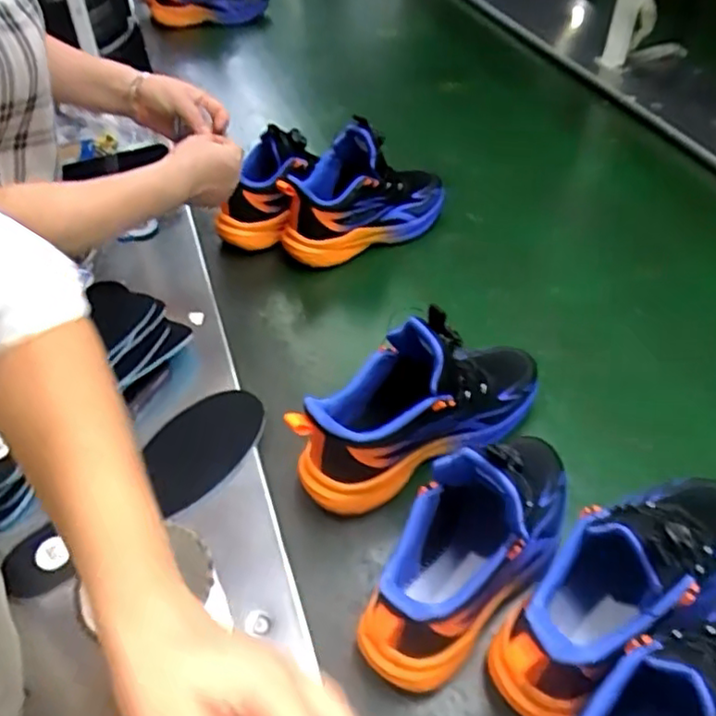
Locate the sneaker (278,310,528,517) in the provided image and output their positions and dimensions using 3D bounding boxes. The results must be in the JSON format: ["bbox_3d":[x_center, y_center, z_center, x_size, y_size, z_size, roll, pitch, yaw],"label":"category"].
[{"bbox_3d":[0.059,0.035,0.587,0.251,0.158,0.083,-27,52,-19],"label":"sneaker"}]

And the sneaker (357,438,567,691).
[{"bbox_3d":[0.094,0.125,0.478,0.095,0.131,0.230,20,53,21],"label":"sneaker"}]

